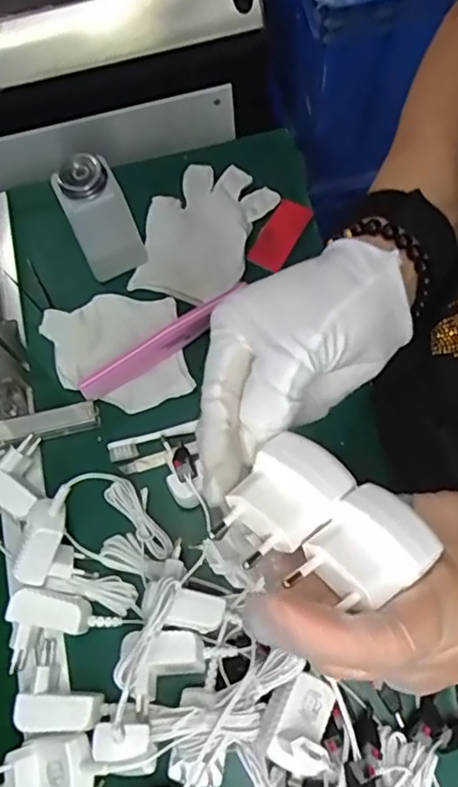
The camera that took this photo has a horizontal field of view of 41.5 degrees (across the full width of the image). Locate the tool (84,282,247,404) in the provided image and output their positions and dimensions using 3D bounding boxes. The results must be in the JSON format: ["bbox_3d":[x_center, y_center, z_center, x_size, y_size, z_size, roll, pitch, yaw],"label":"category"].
[{"bbox_3d":[-0.055,-0.047,0.534,0.169,0.033,0.018,-35,73,-8],"label":"tool"}]

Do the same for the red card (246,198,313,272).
[{"bbox_3d":[0.048,-0.152,0.577,0.035,0.005,0.074,31,77,12],"label":"red card"}]

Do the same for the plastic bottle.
[{"bbox_3d":[-0.112,-0.152,0.520,0.053,0.118,0.046,-23,72,-4],"label":"plastic bottle"}]

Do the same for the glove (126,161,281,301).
[{"bbox_3d":[-0.029,-0.157,0.582,0.103,0.015,0.150,26,74,6],"label":"glove"}]

